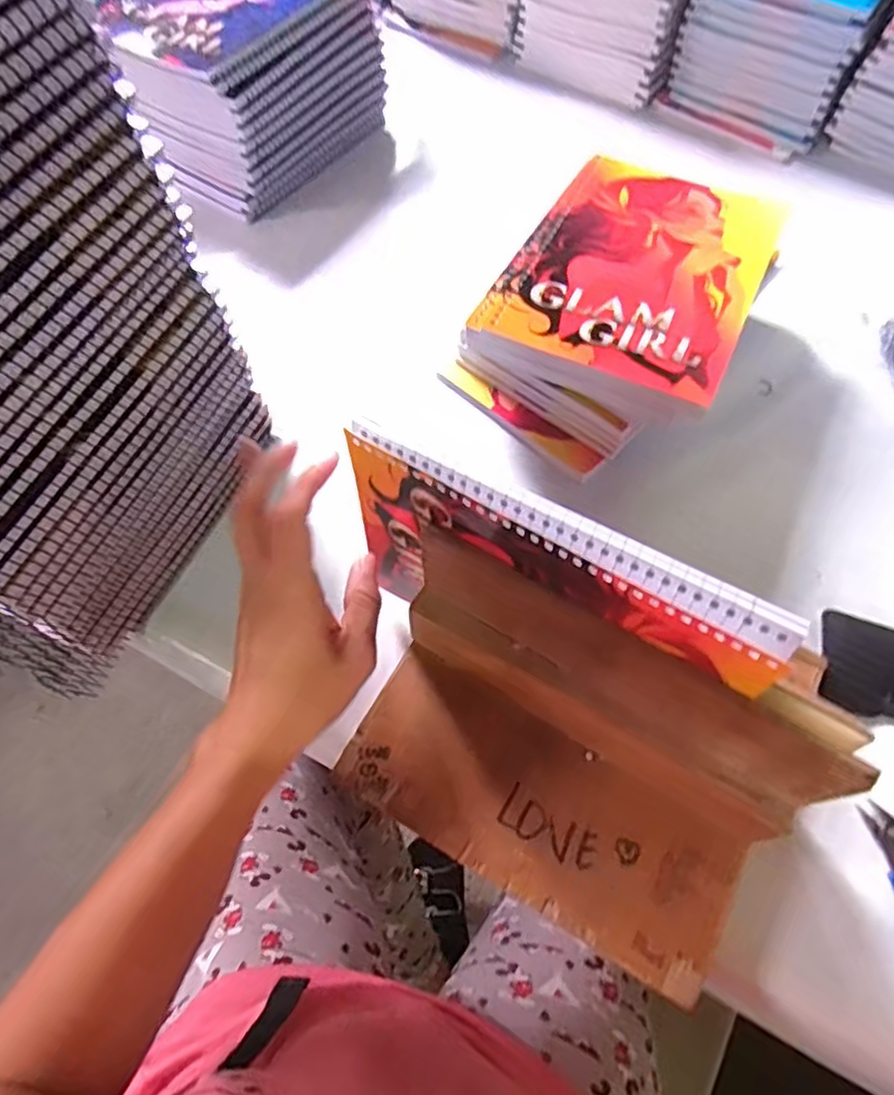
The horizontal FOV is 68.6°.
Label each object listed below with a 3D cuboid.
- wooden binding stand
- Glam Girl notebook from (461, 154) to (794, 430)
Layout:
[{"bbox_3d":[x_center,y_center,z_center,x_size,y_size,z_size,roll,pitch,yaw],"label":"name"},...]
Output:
[{"bbox_3d":[0.053,0.102,0.308,0.203,0.130,0.117,27,67,14],"label":"wooden binding stand"},{"bbox_3d":[0.125,-0.181,0.440,0.155,0.013,0.214,24,67,13],"label":"Glam Girl notebook"}]

